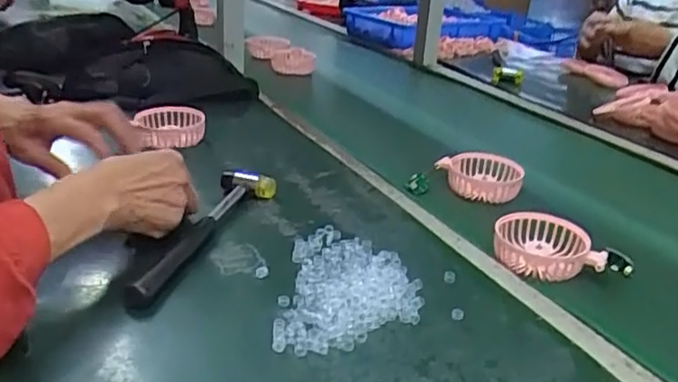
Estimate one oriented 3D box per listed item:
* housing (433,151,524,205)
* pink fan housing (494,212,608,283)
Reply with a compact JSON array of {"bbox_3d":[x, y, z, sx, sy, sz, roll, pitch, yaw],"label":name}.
[{"bbox_3d":[0.173,-0.022,0.778,0.100,0.033,0.086,9,27,10],"label":"housing"},{"bbox_3d":[0.202,0.056,0.623,0.096,0.029,0.085,-2,27,-12],"label":"pink fan housing"}]

